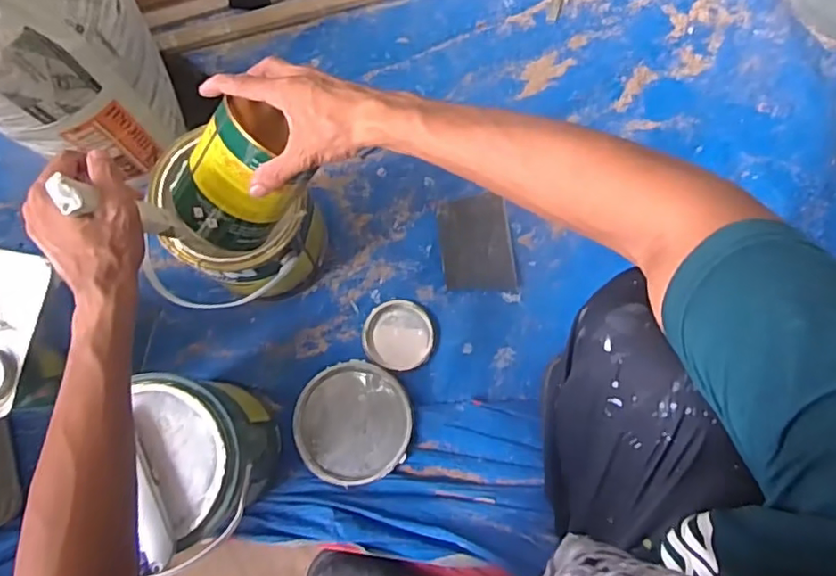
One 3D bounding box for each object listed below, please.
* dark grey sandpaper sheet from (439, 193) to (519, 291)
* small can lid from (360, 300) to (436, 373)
[{"bbox_3d":[0.080,-0.059,0.793,0.094,0.005,0.128,-6,81,-2],"label":"dark grey sandpaper sheet"},{"bbox_3d":[-0.026,0.063,0.780,0.092,0.008,0.090,0,81,-1],"label":"small can lid"}]

